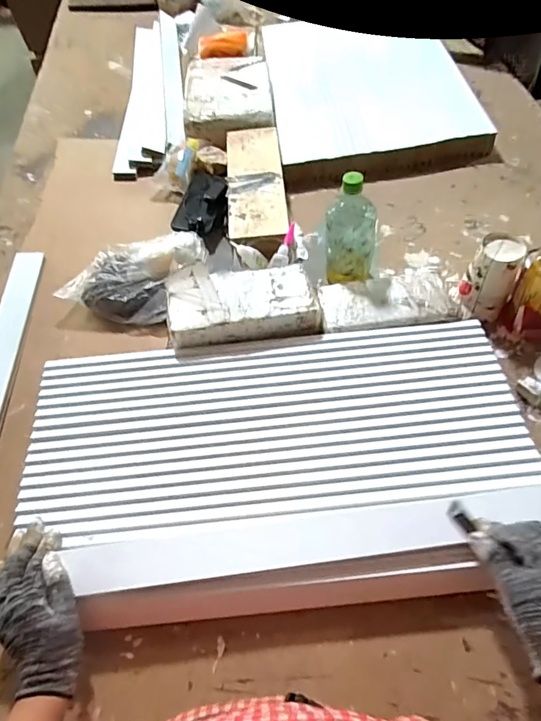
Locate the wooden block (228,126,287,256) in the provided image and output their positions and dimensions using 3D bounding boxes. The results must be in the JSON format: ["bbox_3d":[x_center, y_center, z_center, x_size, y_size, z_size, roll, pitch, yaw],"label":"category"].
[{"bbox_3d":[-0.027,-0.348,0.900,0.110,0.023,0.368,-4,57,1],"label":"wooden block"}]

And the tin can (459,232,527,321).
[{"bbox_3d":[0.345,-0.129,0.720,0.073,0.121,0.078,28,63,19],"label":"tin can"}]

